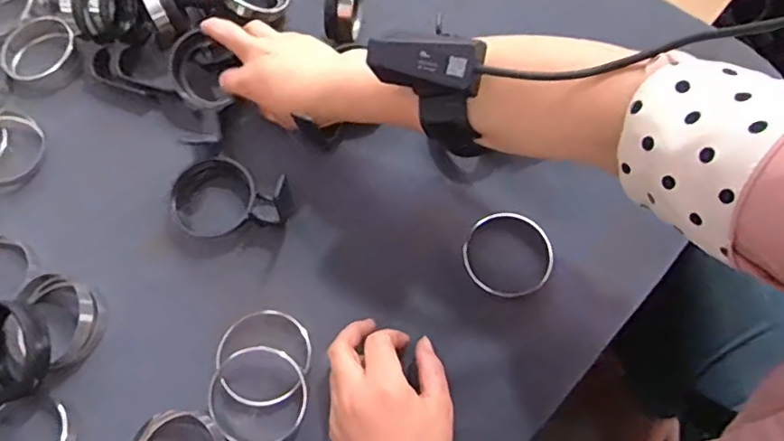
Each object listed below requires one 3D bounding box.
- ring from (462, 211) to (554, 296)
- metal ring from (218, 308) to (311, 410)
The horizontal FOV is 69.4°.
[{"bbox_3d":[0.094,0.026,0.459,0.071,0.006,0.073,0,68,1],"label":"ring"},{"bbox_3d":[-0.098,0.105,0.439,0.072,0.012,0.071,-1,68,2],"label":"metal ring"}]

